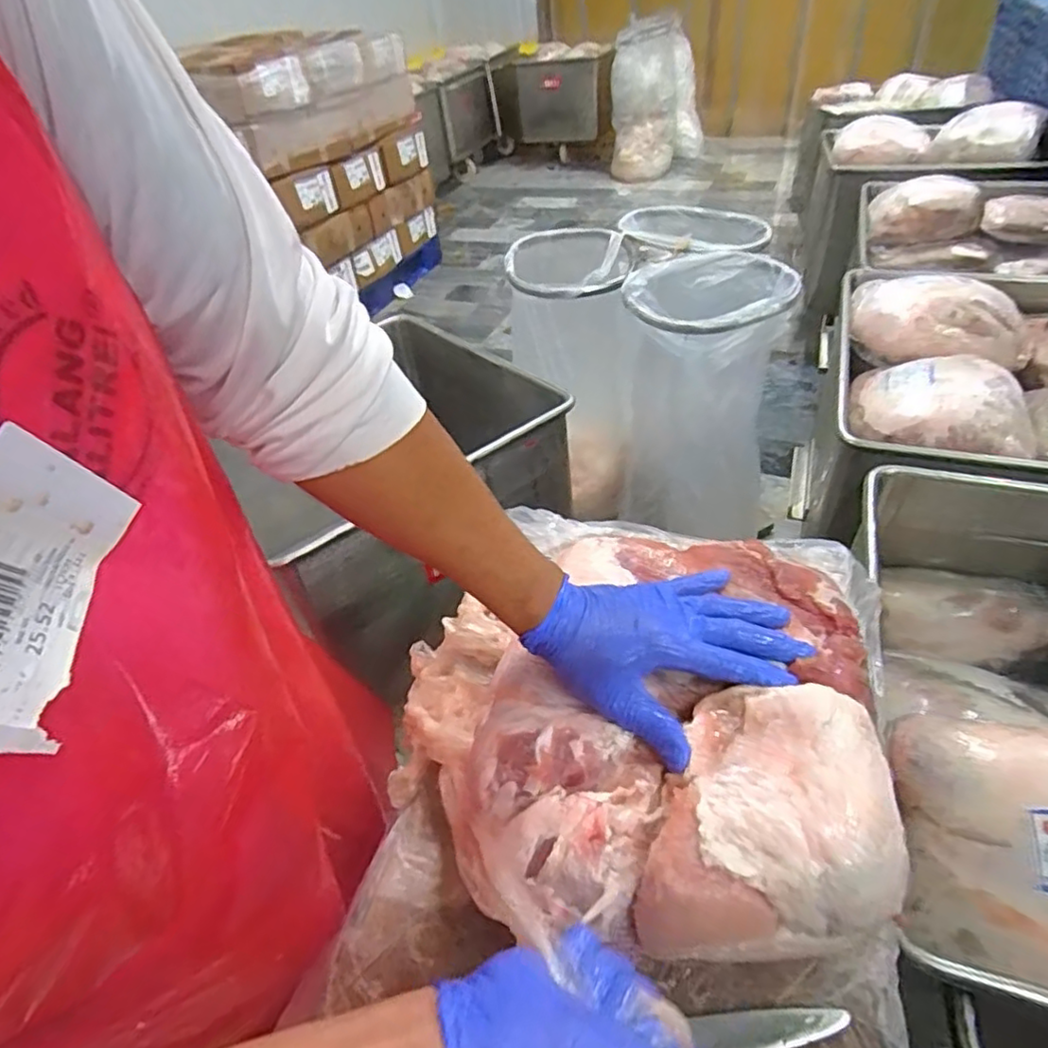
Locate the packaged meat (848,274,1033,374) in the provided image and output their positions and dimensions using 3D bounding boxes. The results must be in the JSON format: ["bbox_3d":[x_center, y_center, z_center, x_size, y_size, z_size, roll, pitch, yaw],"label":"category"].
[{"bbox_3d":[0.796,-0.393,1.254,0.338,0.119,0.165,28,52,33],"label":"packaged meat"}]

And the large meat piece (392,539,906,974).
[{"bbox_3d":[0.062,0.164,0.509,0.358,0.173,0.296,1,42,8],"label":"large meat piece"}]

